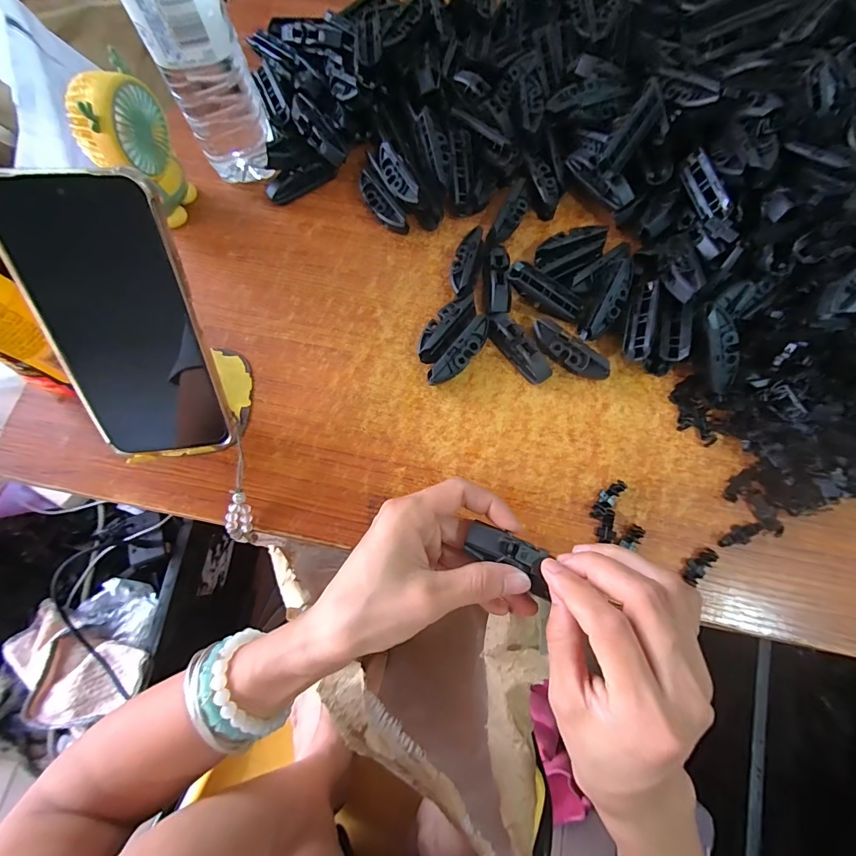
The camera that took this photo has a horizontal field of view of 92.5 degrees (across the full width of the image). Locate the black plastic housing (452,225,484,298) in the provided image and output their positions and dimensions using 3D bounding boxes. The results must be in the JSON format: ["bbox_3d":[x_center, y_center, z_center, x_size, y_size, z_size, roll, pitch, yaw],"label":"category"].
[{"bbox_3d":[0.035,-0.144,0.361,0.024,0.023,0.069,11,73,4],"label":"black plastic housing"}]

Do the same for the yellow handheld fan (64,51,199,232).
[{"bbox_3d":[-0.238,-0.223,0.337,0.043,0.107,0.067,5,73,2],"label":"yellow handheld fan"}]

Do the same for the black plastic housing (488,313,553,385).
[{"bbox_3d":[0.076,-0.065,0.339,0.022,0.019,0.065,-39,77,-11],"label":"black plastic housing"}]

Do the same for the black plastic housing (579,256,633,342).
[{"bbox_3d":[0.152,-0.104,0.337,0.019,0.021,0.068,30,97,9],"label":"black plastic housing"}]

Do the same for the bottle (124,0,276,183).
[{"bbox_3d":[-0.177,-0.293,0.306,0.065,0.205,0.077,-22,74,-6],"label":"bottle"}]

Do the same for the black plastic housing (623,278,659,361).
[{"bbox_3d":[0.172,-0.090,0.327,0.016,0.017,0.073,16,74,5],"label":"black plastic housing"}]

